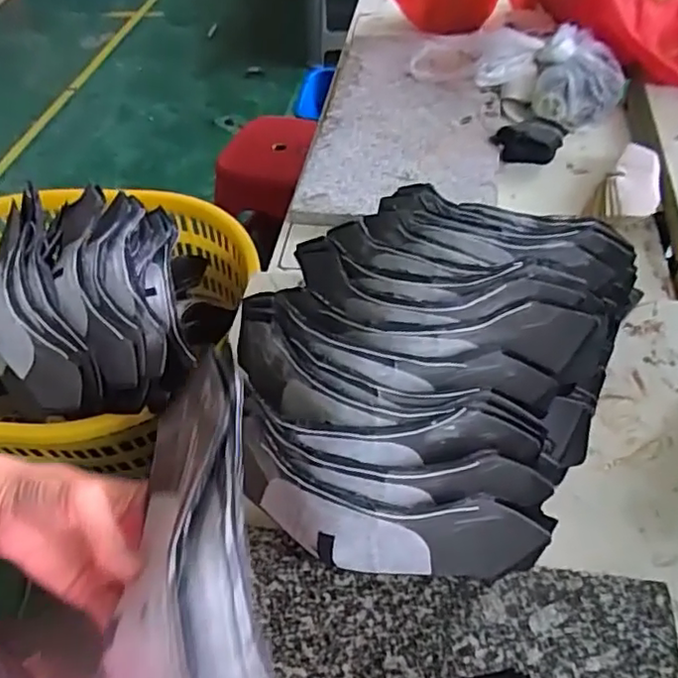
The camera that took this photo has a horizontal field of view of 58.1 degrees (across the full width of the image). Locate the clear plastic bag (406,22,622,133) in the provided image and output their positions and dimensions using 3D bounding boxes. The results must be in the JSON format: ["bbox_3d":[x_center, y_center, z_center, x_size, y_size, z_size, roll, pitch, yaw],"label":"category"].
[{"bbox_3d":[0.298,-0.489,1.075,0.394,0.092,0.160,29,57,27],"label":"clear plastic bag"}]

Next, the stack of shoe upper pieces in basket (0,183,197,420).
[{"bbox_3d":[-0.311,-0.056,0.753,0.196,0.137,0.280,-9,48,-2],"label":"stack of shoe upper pieces in basket"}]

